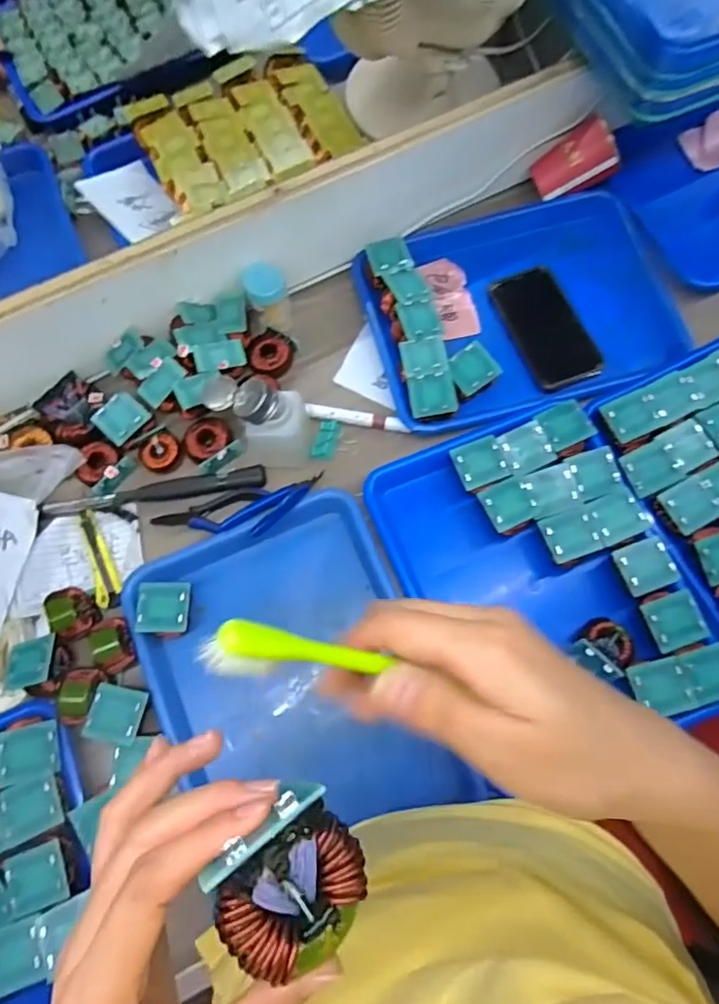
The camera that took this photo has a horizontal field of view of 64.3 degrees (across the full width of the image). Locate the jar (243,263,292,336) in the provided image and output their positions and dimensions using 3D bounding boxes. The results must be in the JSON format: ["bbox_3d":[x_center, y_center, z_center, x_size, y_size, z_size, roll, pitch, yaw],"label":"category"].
[{"bbox_3d":[-0.100,-0.225,0.625,0.044,0.052,0.042,-1,73,2],"label":"jar"}]

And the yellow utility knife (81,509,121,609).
[{"bbox_3d":[-0.265,0.055,0.583,0.026,0.010,0.108,-22,73,-5],"label":"yellow utility knife"}]

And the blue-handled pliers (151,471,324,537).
[{"bbox_3d":[-0.124,0.010,0.583,0.173,0.014,0.053,-14,73,-3],"label":"blue-handled pliers"}]

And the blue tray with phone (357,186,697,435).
[{"bbox_3d":[0.179,-0.227,0.644,0.335,0.053,0.260,-15,73,-3],"label":"blue tray with phone"}]

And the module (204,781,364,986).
[{"bbox_3d":[-0.026,0.122,0.190,0.046,0.031,0.047,-34,98,-28],"label":"module"}]

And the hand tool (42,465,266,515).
[{"bbox_3d":[-0.213,-0.012,0.603,0.226,0.017,0.020,-8,73,-1],"label":"hand tool"}]

